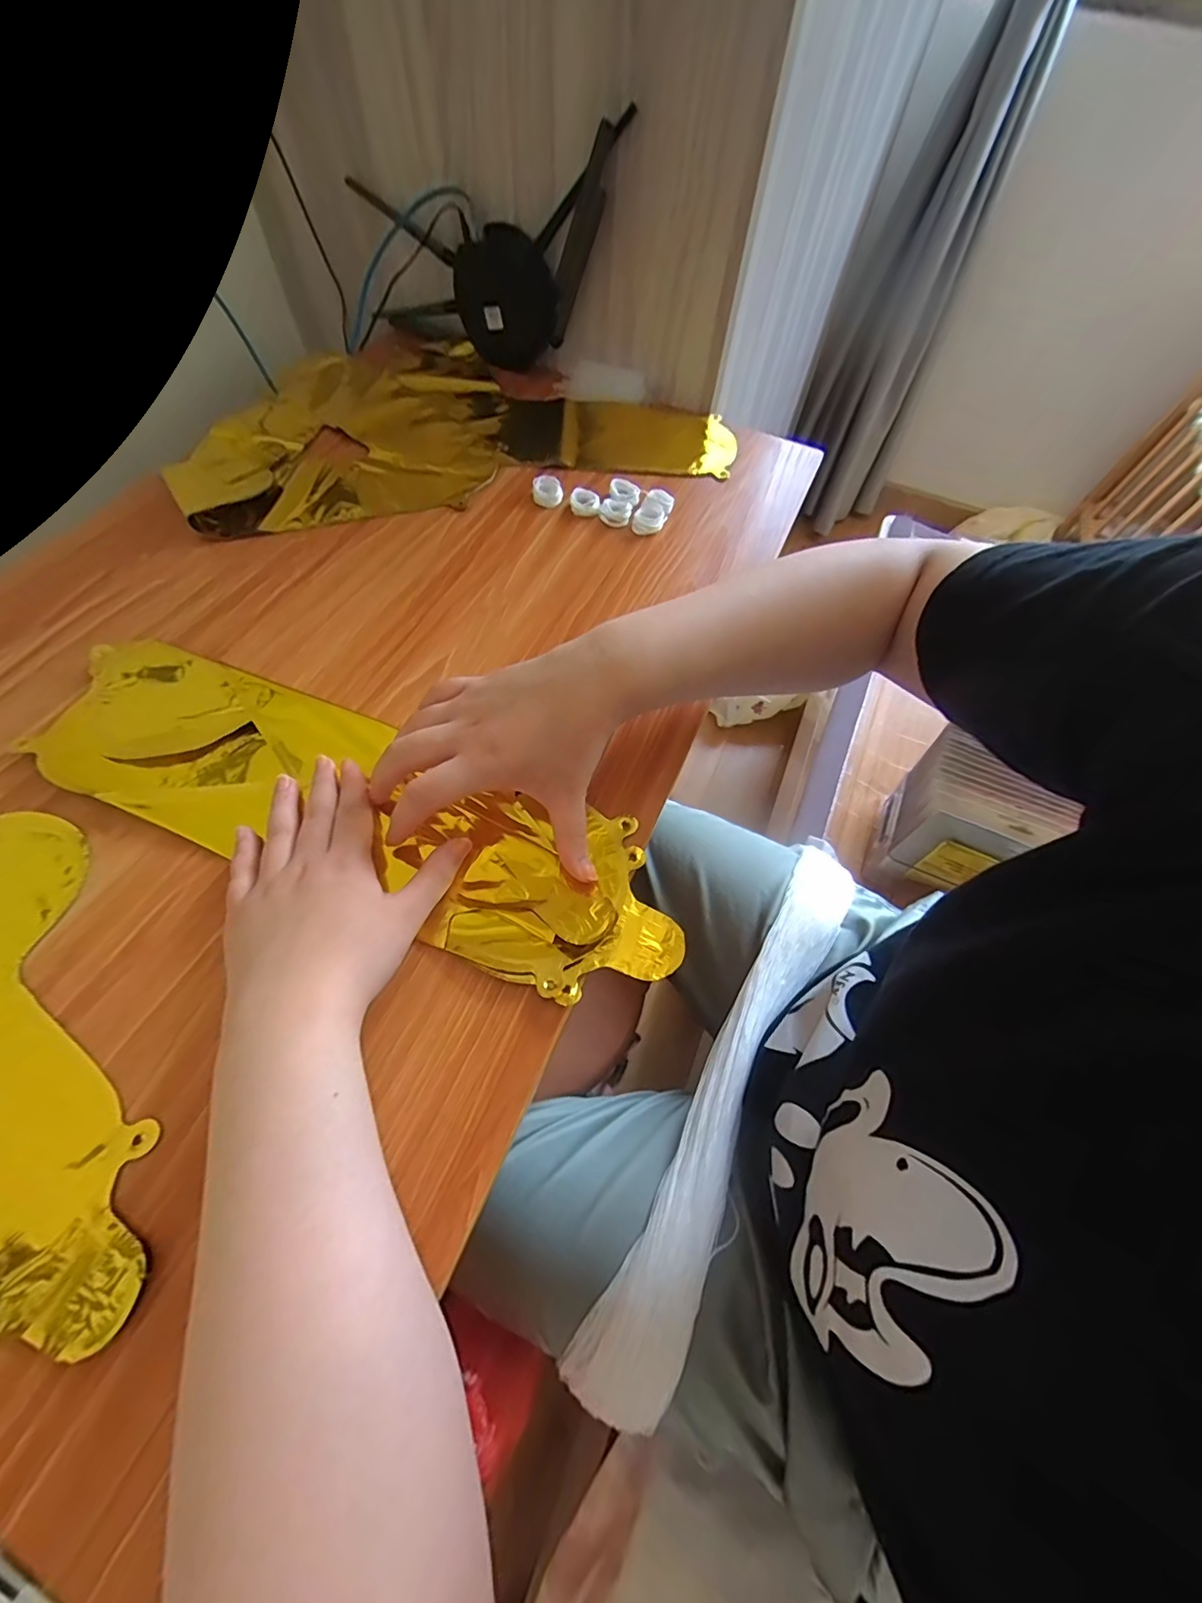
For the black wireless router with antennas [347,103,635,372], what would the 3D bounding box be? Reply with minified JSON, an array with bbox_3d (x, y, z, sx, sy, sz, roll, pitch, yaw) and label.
[{"bbox_3d":[-0.128,-0.587,0.564,0.308,0.183,0.040,19,61,6],"label":"black wireless router with antennas"}]

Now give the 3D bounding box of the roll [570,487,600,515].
[{"bbox_3d":[-0.015,-0.287,0.503,0.028,0.014,0.026,2,61,-3],"label":"roll"}]

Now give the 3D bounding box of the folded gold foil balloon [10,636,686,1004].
[{"bbox_3d":[-0.151,0.005,0.332,0.421,0.018,0.121,24,62,7],"label":"folded gold foil balloon"}]

